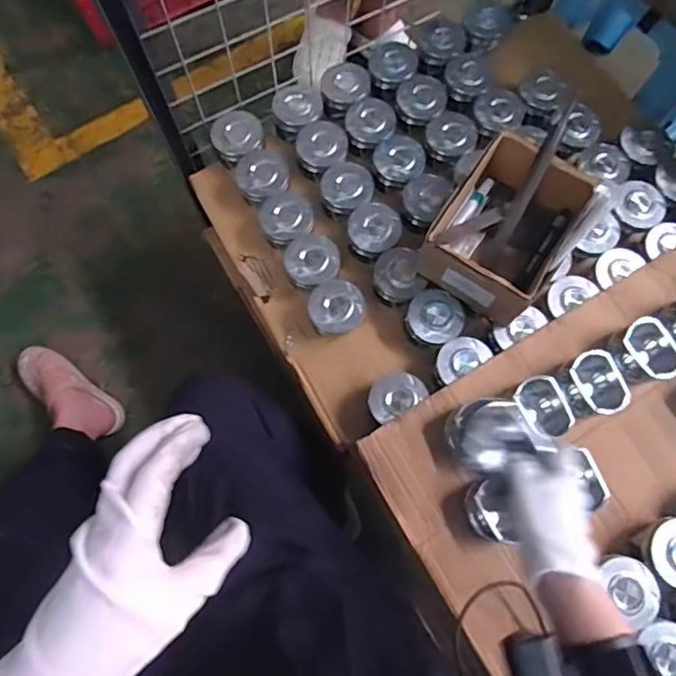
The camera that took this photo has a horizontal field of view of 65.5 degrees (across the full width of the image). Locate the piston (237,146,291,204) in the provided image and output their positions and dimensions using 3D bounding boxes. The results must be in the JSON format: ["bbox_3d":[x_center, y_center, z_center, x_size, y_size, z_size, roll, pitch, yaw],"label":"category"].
[{"bbox_3d":[-0.113,-0.238,0.786,0.076,0.048,0.074,-26,77,-9],"label":"piston"}]

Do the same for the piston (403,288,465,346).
[{"bbox_3d":[0.130,-0.023,0.717,0.076,0.043,0.072,29,76,6],"label":"piston"}]

